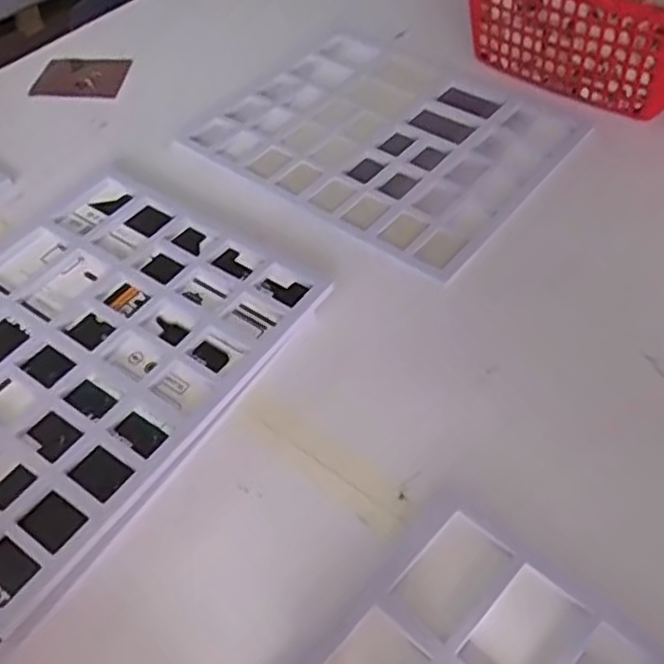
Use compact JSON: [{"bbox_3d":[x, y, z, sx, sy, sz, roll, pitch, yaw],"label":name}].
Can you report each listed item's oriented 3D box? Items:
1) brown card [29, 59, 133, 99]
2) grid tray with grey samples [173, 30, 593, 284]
[{"bbox_3d":[-0.359,-0.368,0.994,0.120,0.008,0.103,3,50,1],"label":"brown card"},{"bbox_3d":[0.065,-0.260,0.902,0.412,0.031,0.366,32,60,24],"label":"grid tray with grey samples"}]

